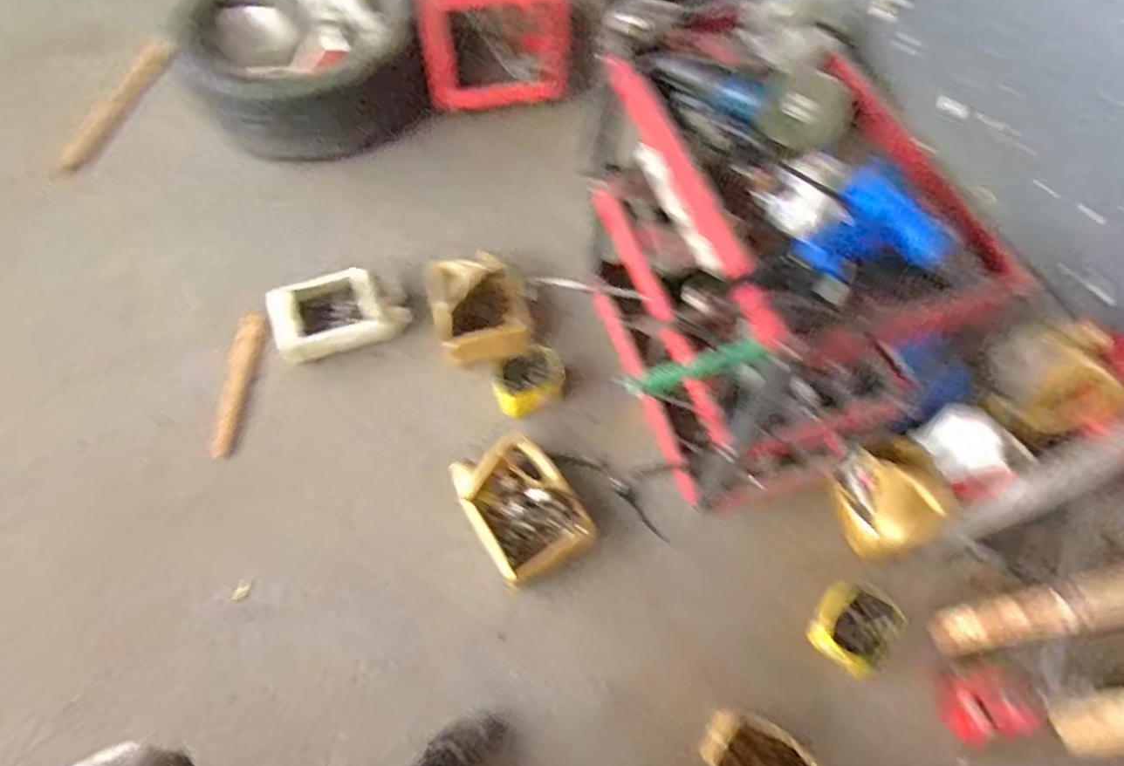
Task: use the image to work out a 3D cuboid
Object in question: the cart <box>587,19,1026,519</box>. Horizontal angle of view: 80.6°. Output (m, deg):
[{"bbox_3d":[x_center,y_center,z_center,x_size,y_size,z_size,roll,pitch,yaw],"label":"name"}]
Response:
[{"bbox_3d":[0.327,-0.196,1.199,0.433,0.660,0.638,-11,61,-8],"label":"cart"}]

